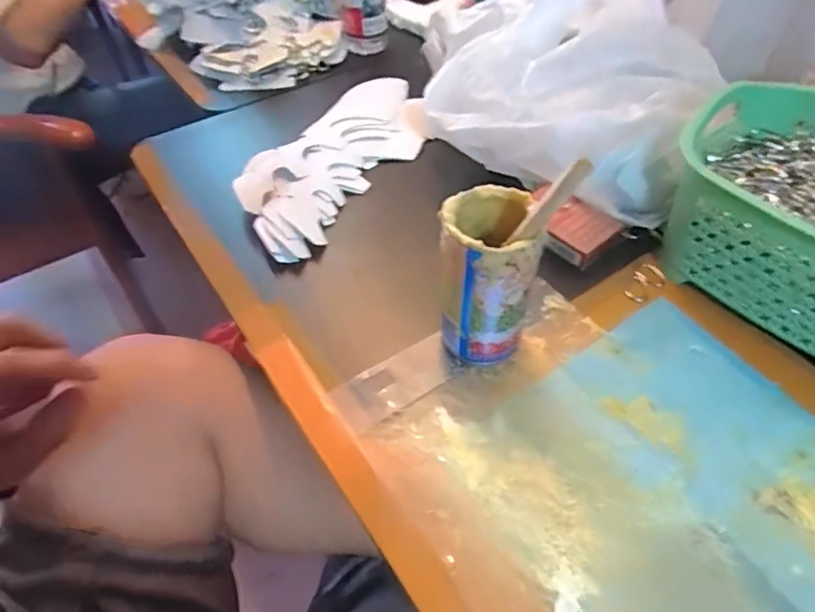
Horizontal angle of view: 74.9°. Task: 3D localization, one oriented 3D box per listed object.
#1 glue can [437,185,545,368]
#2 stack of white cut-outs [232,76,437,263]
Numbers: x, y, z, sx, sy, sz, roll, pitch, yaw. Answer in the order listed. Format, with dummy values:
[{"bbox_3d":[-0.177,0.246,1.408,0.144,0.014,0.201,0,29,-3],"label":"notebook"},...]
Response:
[{"bbox_3d":[0.058,-0.020,0.394,0.065,0.125,0.070,-1,50,1],"label":"glue can"},{"bbox_3d":[-0.078,-0.165,0.587,0.134,0.031,0.301,26,55,21],"label":"stack of white cut-outs"}]

